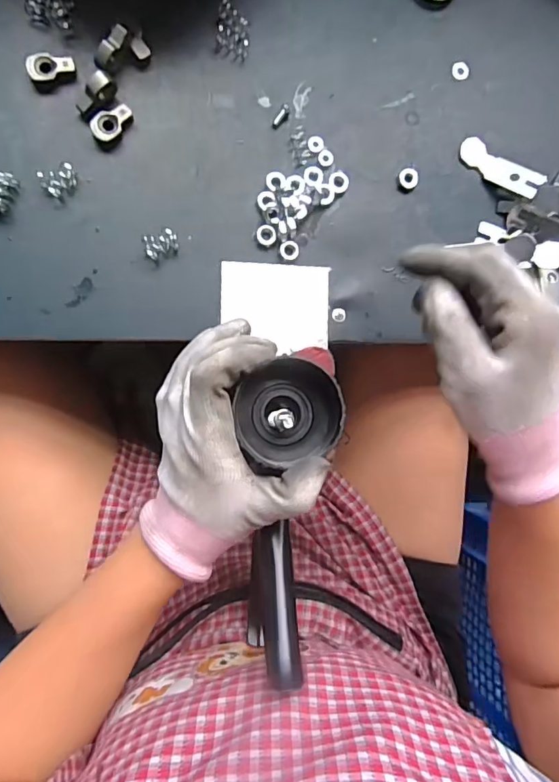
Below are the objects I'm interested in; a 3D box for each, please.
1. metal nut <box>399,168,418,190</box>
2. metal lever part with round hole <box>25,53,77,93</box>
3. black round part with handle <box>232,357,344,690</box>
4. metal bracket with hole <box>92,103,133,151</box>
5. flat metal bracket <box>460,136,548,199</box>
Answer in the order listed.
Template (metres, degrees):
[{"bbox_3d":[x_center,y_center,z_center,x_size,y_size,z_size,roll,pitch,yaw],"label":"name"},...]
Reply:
[{"bbox_3d":[0.093,-0.153,0.353,0.014,0.004,0.015,0,90,-8],"label":"metal nut"},{"bbox_3d":[-0.147,-0.207,0.316,0.029,0.007,0.020,-19,92,-8],"label":"metal lever part with round hole"},{"bbox_3d":[0.006,0.068,0.282,0.064,0.051,0.176,4,78,-9],"label":"black round part with handle"},{"bbox_3d":[-0.108,-0.173,0.321,0.028,0.008,0.020,-32,94,-7],"label":"metal bracket with hole"},{"bbox_3d":[0.163,-0.165,0.362,0.064,0.006,0.022,37,87,11],"label":"flat metal bracket"}]

